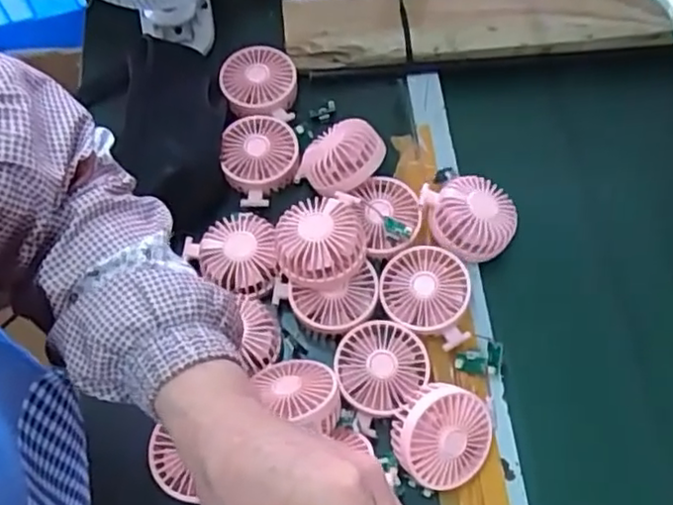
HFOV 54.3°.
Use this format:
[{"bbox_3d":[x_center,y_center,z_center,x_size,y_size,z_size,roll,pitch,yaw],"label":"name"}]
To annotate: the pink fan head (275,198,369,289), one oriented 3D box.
[{"bbox_3d":[-0.015,-0.006,0.640,0.085,0.053,0.086,-10,61,-5],"label":"pink fan head"}]

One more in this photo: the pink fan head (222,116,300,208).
[{"bbox_3d":[-0.089,-0.103,0.726,0.082,0.031,0.097,28,65,16],"label":"pink fan head"}]

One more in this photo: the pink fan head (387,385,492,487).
[{"bbox_3d":[0.091,0.160,0.577,0.086,0.030,0.089,-2,95,-24],"label":"pink fan head"}]

